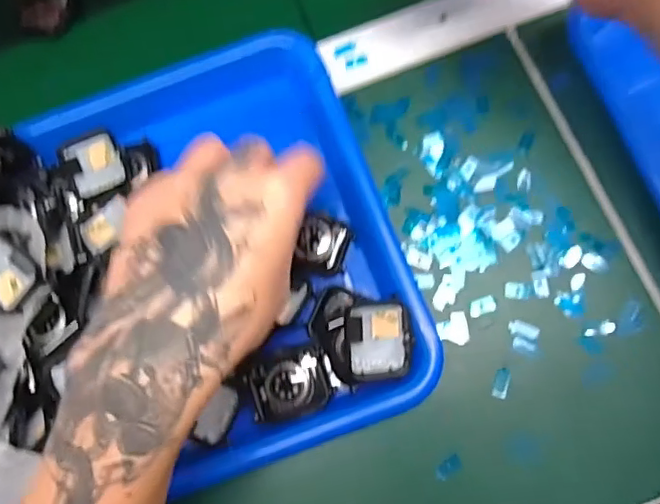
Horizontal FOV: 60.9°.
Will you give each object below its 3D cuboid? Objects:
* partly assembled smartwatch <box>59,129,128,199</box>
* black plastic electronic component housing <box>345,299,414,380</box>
[{"bbox_3d":[-0.152,-0.056,0.363,0.035,0.013,0.040,-26,75,-9],"label":"partly assembled smartwatch"},{"bbox_3d":[0.027,0.050,0.316,0.036,0.011,0.043,-7,90,-10],"label":"black plastic electronic component housing"}]

